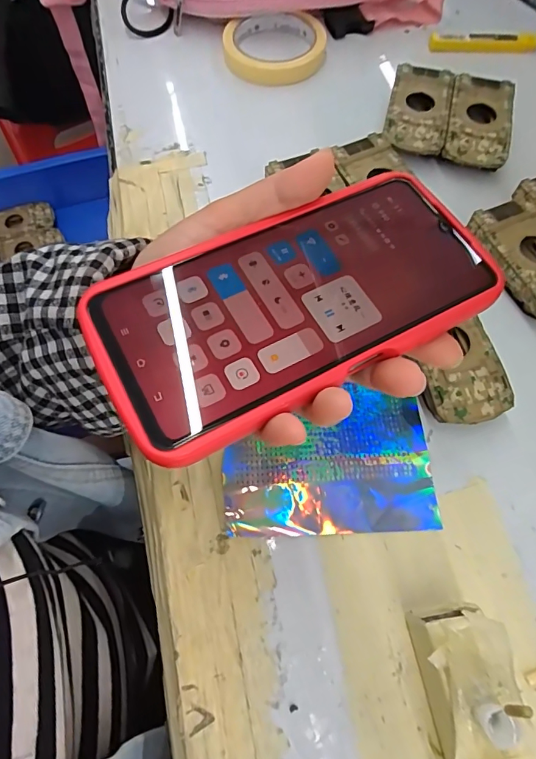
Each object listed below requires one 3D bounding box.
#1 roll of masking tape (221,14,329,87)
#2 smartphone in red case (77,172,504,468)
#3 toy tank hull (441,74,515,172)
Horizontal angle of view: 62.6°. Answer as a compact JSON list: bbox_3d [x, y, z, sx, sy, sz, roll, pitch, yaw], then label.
[{"bbox_3d":[0.006,-0.319,0.424,0.095,0.017,0.095,0,66,0],"label":"roll of masking tape"},{"bbox_3d":[0.013,-0.033,0.183,0.163,0.008,0.078,-28,69,-15],"label":"smartphone in red case"},{"bbox_3d":[0.175,-0.213,0.370,0.050,0.024,0.091,14,68,7],"label":"toy tank hull"}]

